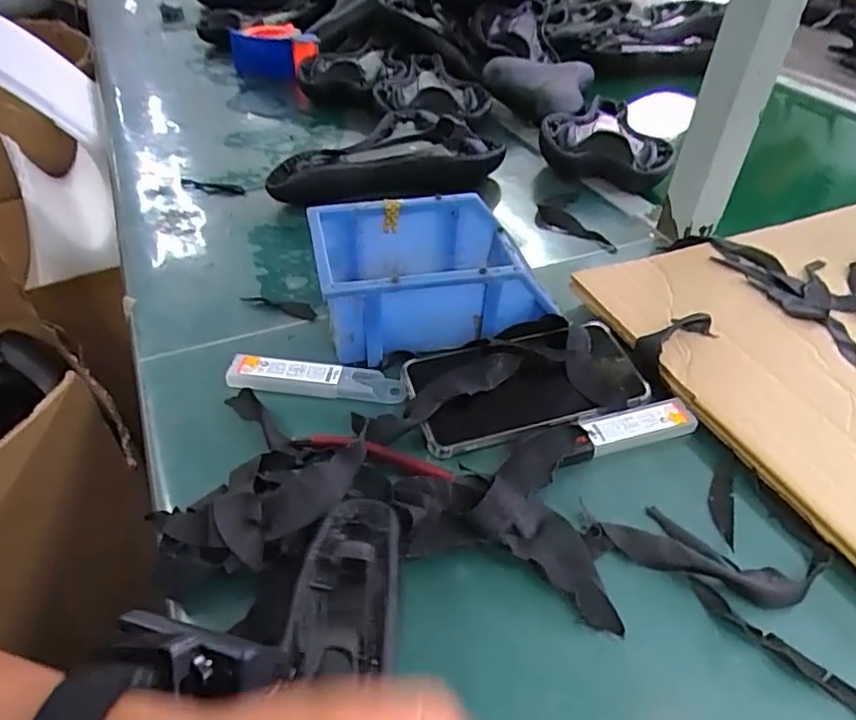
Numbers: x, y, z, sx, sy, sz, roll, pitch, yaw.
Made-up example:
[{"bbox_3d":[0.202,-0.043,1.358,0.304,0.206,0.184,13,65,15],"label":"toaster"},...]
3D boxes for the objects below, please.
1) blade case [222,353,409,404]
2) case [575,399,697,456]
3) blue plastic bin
[{"bbox_3d":[-0.080,0.013,0.439,0.127,0.011,0.028,3,44,3],"label":"blade case"},{"bbox_3d":[0.142,0.044,0.414,0.081,0.017,0.026,-12,45,-13],"label":"case"},{"bbox_3d":[0.000,-0.071,0.480,0.170,0.066,0.125,-12,45,-12],"label":"blue plastic bin"}]

